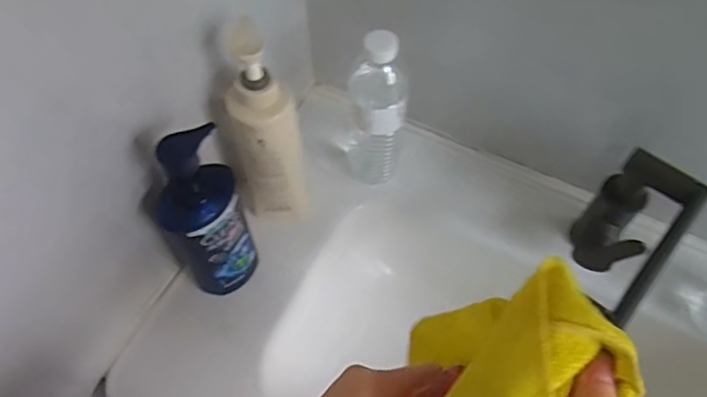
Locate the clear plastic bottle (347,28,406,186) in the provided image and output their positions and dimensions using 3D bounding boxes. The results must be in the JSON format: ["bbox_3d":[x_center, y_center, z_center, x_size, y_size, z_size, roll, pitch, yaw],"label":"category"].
[{"bbox_3d":[0.024,-0.091,0.615,0.063,0.213,0.053,7,62,2],"label":"clear plastic bottle"}]

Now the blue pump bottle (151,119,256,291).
[{"bbox_3d":[-0.143,0.030,0.558,0.075,0.259,0.055,-24,65,-14],"label":"blue pump bottle"}]

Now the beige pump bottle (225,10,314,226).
[{"bbox_3d":[-0.094,-0.065,0.592,0.076,0.260,0.076,-15,63,-9],"label":"beige pump bottle"}]

